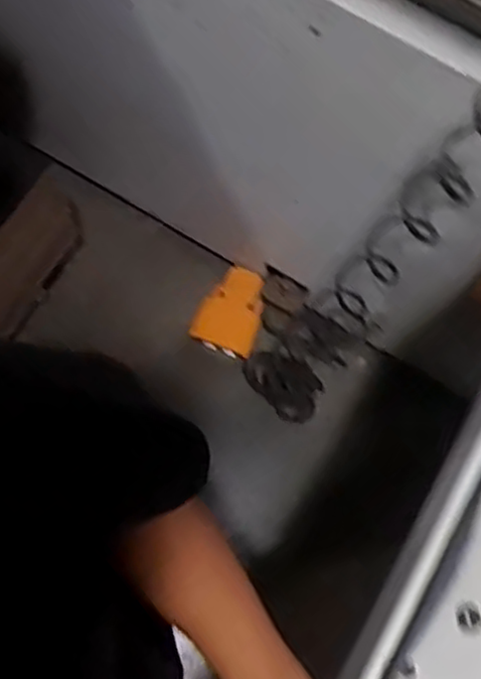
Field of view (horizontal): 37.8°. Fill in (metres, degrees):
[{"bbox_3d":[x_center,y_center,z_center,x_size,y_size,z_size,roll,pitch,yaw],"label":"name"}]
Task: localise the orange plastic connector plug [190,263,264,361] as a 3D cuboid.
[{"bbox_3d":[-0.019,-0.063,1.494,0.124,0.080,0.180,18,74,1],"label":"orange plastic connector plug"}]

